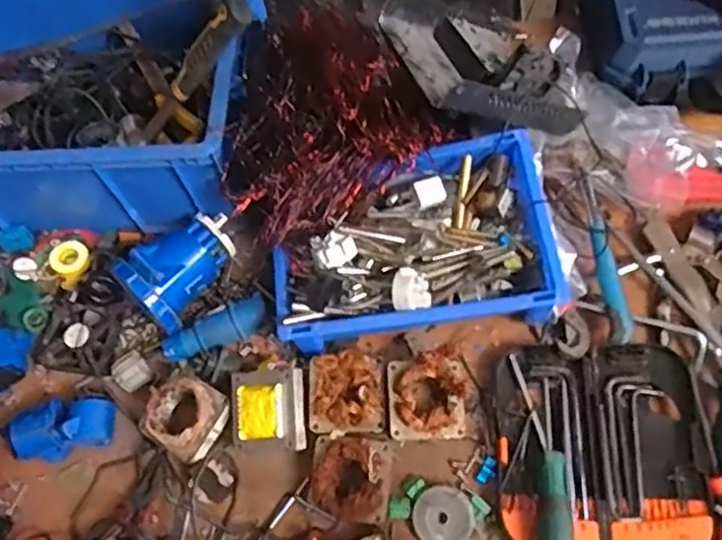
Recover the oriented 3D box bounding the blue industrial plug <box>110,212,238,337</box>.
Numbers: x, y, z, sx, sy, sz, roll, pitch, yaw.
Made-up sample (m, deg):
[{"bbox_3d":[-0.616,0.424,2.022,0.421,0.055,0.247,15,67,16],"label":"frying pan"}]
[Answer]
[{"bbox_3d":[-0.206,-0.004,0.777,0.083,0.089,0.135,38,72,22],"label":"blue industrial plug"}]

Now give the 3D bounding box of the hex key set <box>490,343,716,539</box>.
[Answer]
[{"bbox_3d":[0.250,0.186,0.696,0.209,0.034,0.215,-1,62,6],"label":"hex key set"}]

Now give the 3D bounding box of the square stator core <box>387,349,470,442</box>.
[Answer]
[{"bbox_3d":[0.074,0.137,0.718,0.087,0.049,0.093,-3,62,4],"label":"square stator core"}]

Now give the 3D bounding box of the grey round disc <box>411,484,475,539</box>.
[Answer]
[{"bbox_3d":[0.085,0.255,0.681,0.062,0.011,0.061,-3,62,5],"label":"grey round disc"}]

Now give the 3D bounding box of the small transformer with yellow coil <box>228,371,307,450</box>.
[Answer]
[{"bbox_3d":[-0.102,0.152,0.718,0.084,0.051,0.083,-3,62,5],"label":"small transformer with yellow coil"}]

